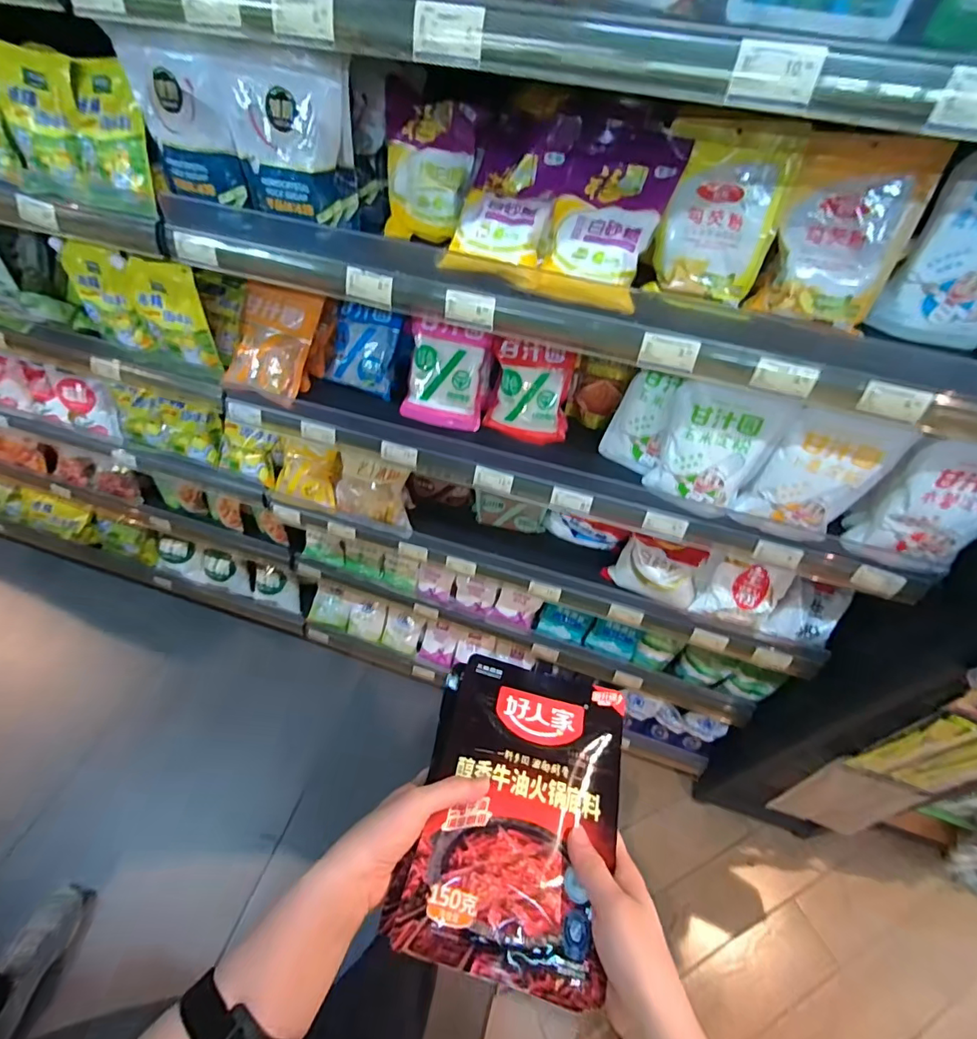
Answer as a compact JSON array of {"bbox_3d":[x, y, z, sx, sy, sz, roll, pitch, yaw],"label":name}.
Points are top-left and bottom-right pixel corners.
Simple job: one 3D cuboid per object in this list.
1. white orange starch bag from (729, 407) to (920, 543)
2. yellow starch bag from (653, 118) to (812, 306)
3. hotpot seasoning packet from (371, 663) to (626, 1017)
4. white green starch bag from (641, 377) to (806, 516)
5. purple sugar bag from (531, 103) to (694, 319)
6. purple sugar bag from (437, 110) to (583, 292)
[{"bbox_3d":[0.466,-0.053,0.683,0.141,0.206,0.033,18,51,10],"label":"white orange starch bag"},{"bbox_3d":[0.281,-0.367,0.579,0.135,0.187,0.030,13,19,12],"label":"yellow starch bag"},{"bbox_3d":[0.025,0.230,0.397,0.159,0.019,0.221,13,50,6],"label":"hotpot seasoning packet"},{"bbox_3d":[0.329,-0.099,0.711,0.147,0.197,0.049,24,52,15],"label":"white green starch bag"},{"bbox_3d":[0.155,-0.383,0.609,0.134,0.050,0.237,17,88,14],"label":"purple sugar bag"},{"bbox_3d":[0.031,-0.429,0.630,0.135,0.065,0.242,17,90,14],"label":"purple sugar bag"}]

